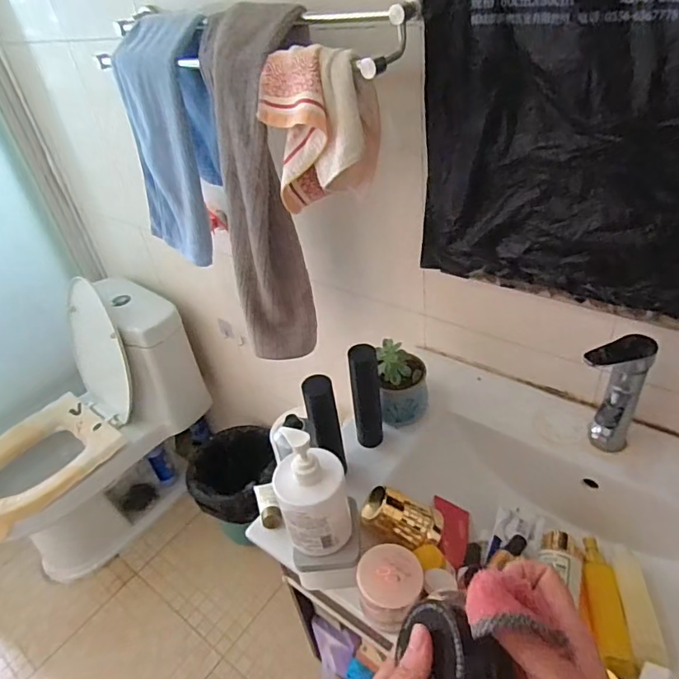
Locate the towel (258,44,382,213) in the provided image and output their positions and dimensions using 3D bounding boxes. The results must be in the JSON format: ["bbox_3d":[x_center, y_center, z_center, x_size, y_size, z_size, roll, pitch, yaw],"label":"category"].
[{"bbox_3d":[-0.027,-0.270,0.665,0.149,0.196,0.095,12,42,23],"label":"towel"}]

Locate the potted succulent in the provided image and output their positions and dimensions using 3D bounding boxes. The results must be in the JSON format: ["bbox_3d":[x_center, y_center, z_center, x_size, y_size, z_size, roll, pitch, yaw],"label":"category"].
[{"bbox_3d":[0.101,0.076,0.808,0.083,0.126,0.077,-3,38,5],"label":"potted succulent"}]

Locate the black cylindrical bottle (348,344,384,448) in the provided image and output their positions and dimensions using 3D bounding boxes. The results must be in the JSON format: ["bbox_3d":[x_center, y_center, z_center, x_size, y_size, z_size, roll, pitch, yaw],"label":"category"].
[{"bbox_3d":[0.041,0.089,0.751,0.041,0.184,0.036,-8,38,-1],"label":"black cylindrical bottle"}]

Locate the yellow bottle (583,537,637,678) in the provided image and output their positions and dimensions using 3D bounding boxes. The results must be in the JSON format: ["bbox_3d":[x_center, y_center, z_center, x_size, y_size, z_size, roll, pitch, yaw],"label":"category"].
[{"bbox_3d":[0.351,0.338,0.668,0.039,0.031,0.176,1,39,11],"label":"yellow bottle"}]

